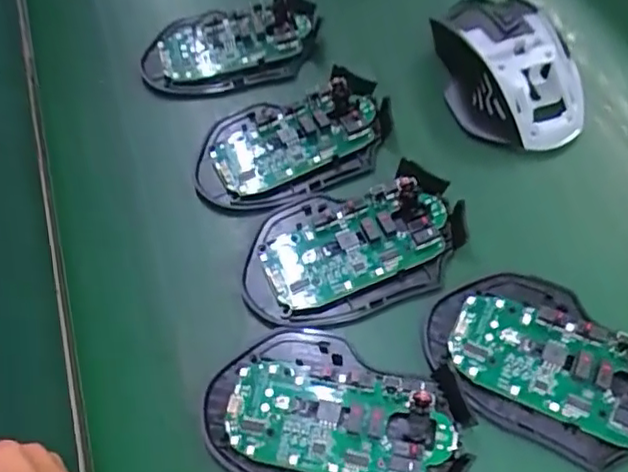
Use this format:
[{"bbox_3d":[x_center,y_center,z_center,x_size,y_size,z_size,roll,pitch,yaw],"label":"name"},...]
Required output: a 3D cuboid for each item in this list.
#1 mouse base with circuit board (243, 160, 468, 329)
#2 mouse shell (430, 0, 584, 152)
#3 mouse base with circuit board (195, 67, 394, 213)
[{"bbox_3d":[0.020,0.003,0.319,0.113,0.017,0.070,-14,59,-4],"label":"mouse base with circuit board"},{"bbox_3d":[0.110,-0.100,0.365,0.068,0.032,0.103,-15,59,-4],"label":"mouse shell"},{"bbox_3d":[-0.012,-0.056,0.356,0.113,0.016,0.067,-16,59,-5],"label":"mouse base with circuit board"}]

